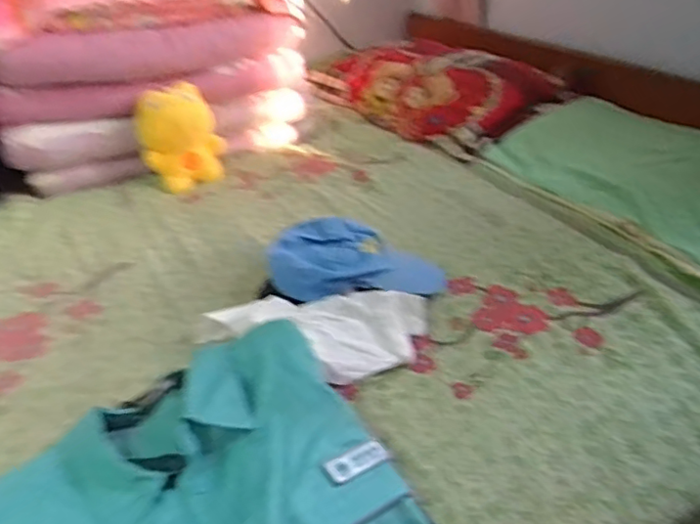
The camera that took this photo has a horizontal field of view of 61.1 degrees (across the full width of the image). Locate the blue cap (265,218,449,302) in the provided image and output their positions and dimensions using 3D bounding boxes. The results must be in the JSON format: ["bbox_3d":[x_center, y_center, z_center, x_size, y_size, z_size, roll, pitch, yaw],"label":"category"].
[{"bbox_3d":[0.012,0.013,0.880,0.257,0.084,0.168,0,32,2],"label":"blue cap"}]

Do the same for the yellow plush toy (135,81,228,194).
[{"bbox_3d":[-0.354,-0.262,1.245,0.163,0.204,0.089,-13,22,-18],"label":"yellow plush toy"}]

